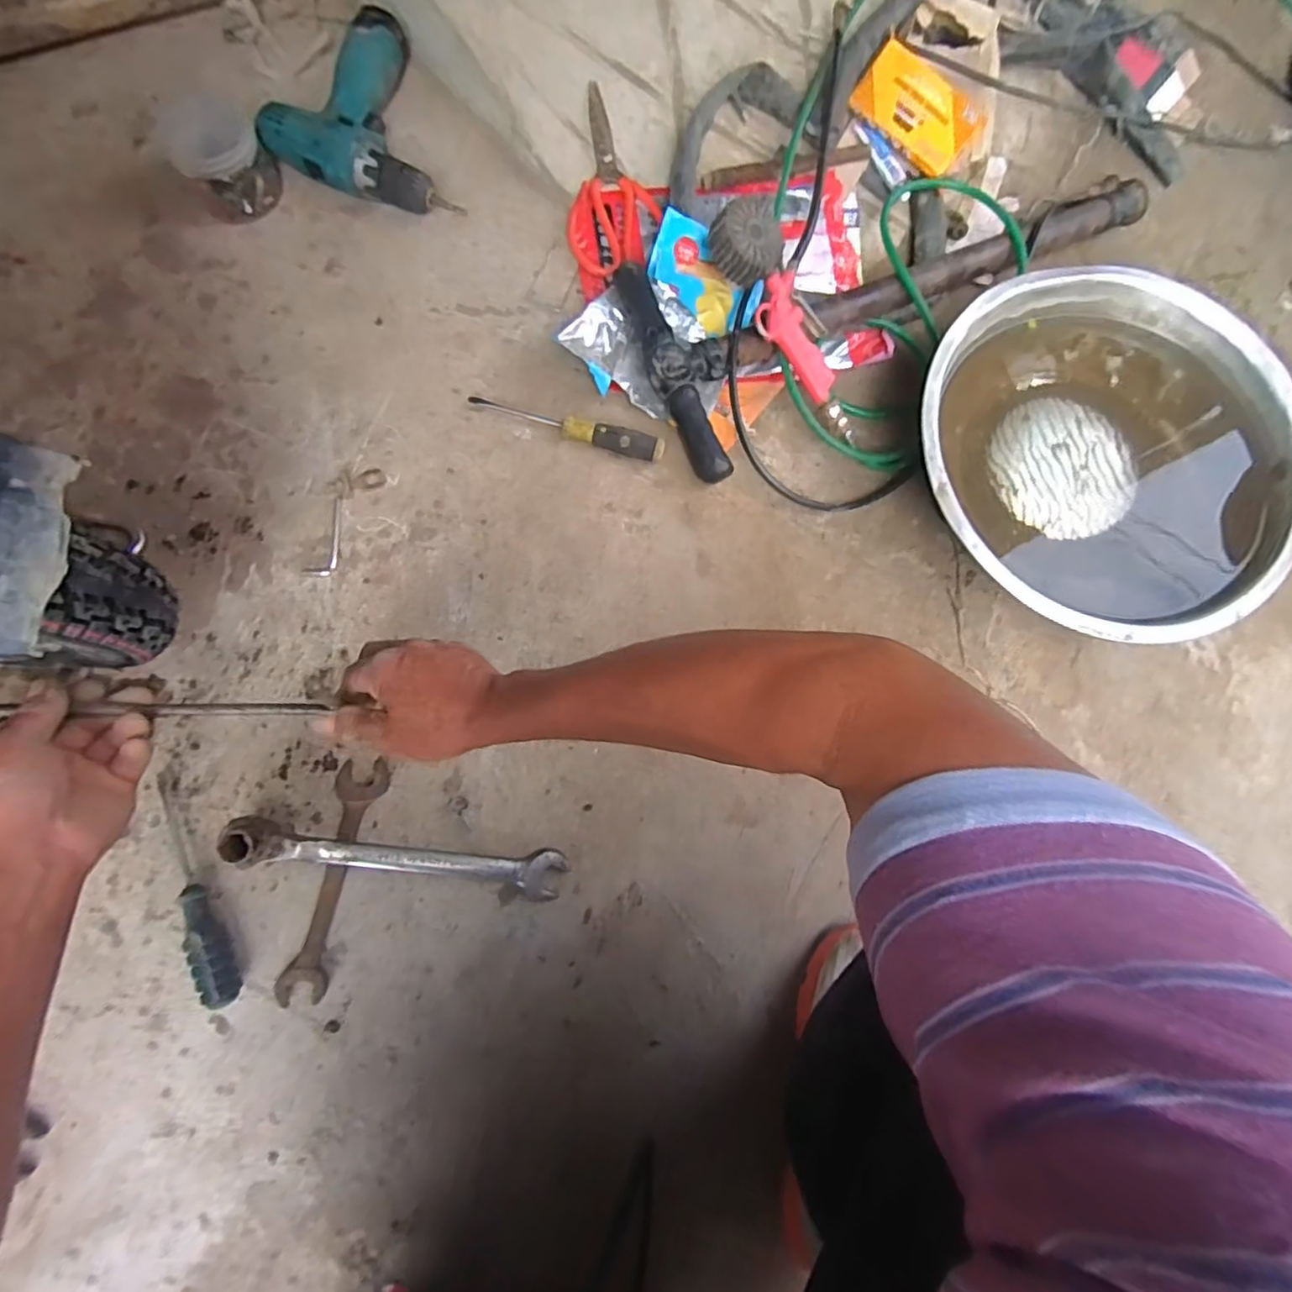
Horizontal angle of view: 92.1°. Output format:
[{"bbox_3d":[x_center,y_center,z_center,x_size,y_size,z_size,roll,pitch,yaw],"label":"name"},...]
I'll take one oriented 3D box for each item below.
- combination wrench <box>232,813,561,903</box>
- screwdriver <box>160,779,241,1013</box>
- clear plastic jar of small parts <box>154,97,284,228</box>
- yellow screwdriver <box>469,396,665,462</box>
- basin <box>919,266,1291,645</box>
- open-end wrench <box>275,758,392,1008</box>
[{"bbox_3d":[-0.202,0.180,0.523,0.266,0.023,0.040,11,77,-12],"label":"combination wrench"},{"bbox_3d":[-0.376,0.198,0.508,0.025,0.026,0.190,-28,80,-8],"label":"screwdriver"},{"bbox_3d":[-0.427,-0.493,0.617,0.084,0.073,0.101,-36,81,-9],"label":"clear plastic jar of small parts"},{"bbox_3d":[-0.079,-0.219,0.617,0.196,0.025,0.028,15,77,1],"label":"yellow screwdriver"},{"bbox_3d":[0.451,-0.191,0.619,0.369,0.088,0.373,1,77,-2],"label":"basin"},{"bbox_3d":[-0.263,0.195,0.524,0.038,0.012,0.200,13,77,1],"label":"open-end wrench"}]

